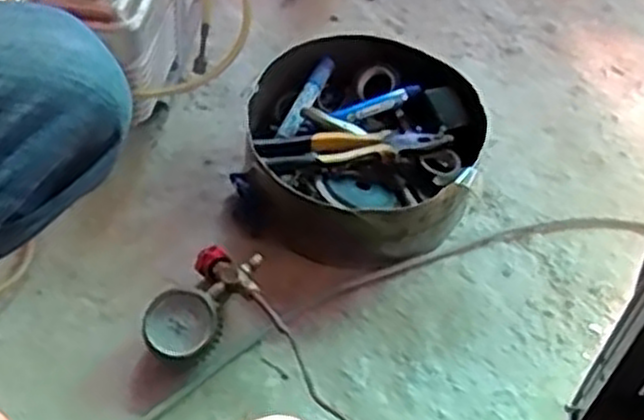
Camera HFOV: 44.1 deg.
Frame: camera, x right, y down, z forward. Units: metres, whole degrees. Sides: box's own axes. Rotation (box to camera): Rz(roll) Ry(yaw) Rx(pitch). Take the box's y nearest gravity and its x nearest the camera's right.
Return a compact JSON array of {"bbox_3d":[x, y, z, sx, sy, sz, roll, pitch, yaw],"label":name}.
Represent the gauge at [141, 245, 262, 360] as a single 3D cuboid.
[{"bbox_3d":[-0.101,0.085,0.705,0.078,0.069,0.123,22,51,13],"label":"gauge"}]

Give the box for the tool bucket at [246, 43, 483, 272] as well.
[{"bbox_3d":[0.038,-0.059,0.821,0.231,0.097,0.241,3,49,-4],"label":"tool bucket"}]

